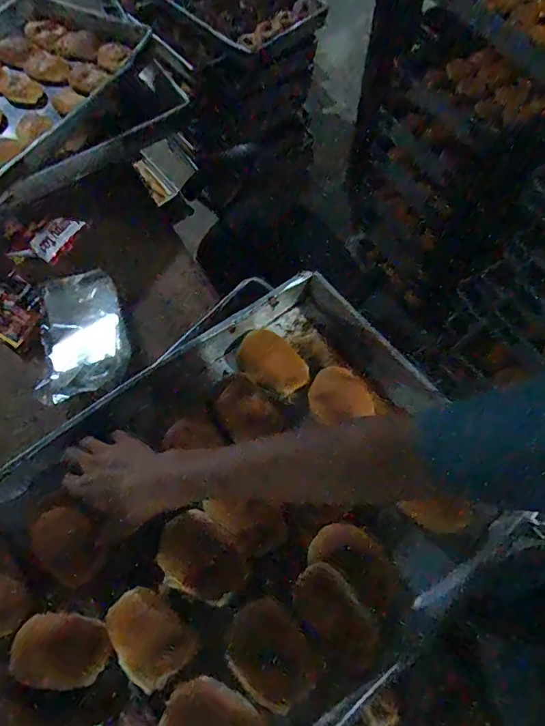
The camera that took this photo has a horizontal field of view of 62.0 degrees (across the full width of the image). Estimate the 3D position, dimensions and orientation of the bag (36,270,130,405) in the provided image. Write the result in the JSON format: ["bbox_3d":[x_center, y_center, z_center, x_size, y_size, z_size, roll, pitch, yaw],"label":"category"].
[{"bbox_3d":[-0.362,-0.057,0.858,0.160,0.035,0.263,-12,65,-6],"label":"bag"}]

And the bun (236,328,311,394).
[{"bbox_3d":[0.003,-0.001,0.596,0.094,0.035,0.062,28,68,13],"label":"bun"}]

